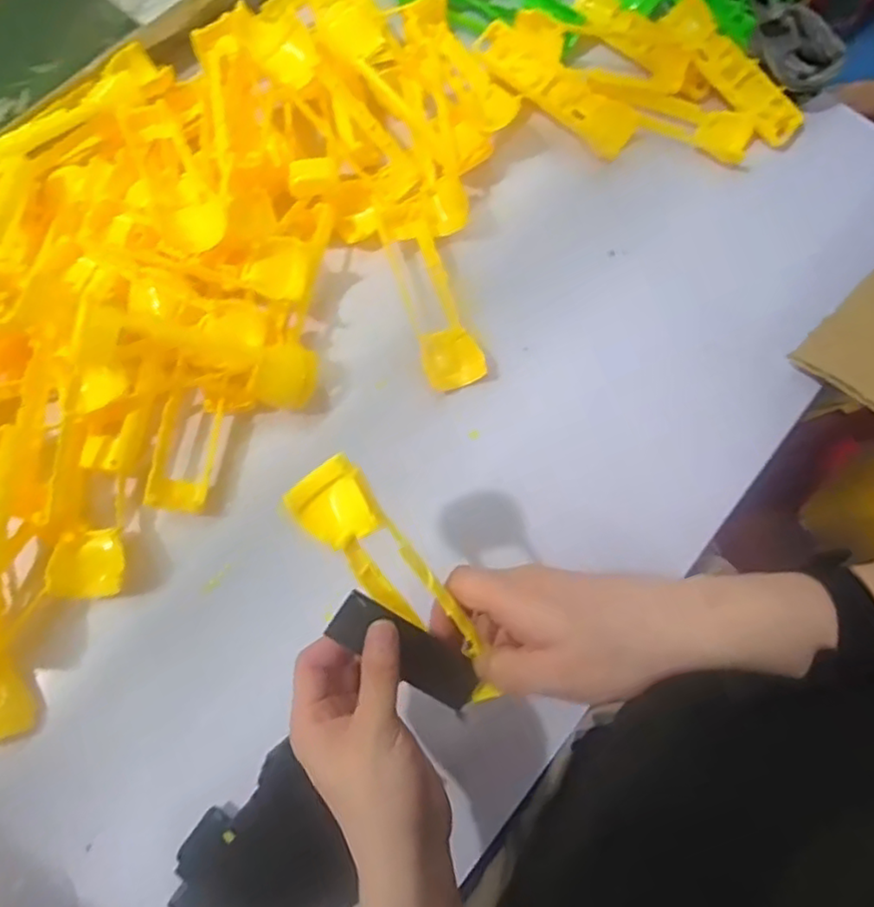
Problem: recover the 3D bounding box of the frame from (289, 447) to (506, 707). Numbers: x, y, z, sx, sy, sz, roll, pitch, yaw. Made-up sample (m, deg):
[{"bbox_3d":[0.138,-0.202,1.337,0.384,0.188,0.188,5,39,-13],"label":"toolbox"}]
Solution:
[{"bbox_3d":[-0.018,0.076,0.354,0.039,0.039,0.162,-40,95,-13],"label":"frame"}]

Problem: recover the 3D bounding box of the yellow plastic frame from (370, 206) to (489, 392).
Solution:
[{"bbox_3d":[-0.008,-0.133,0.534,0.050,0.033,0.171,-18,74,-7],"label":"yellow plastic frame"}]

